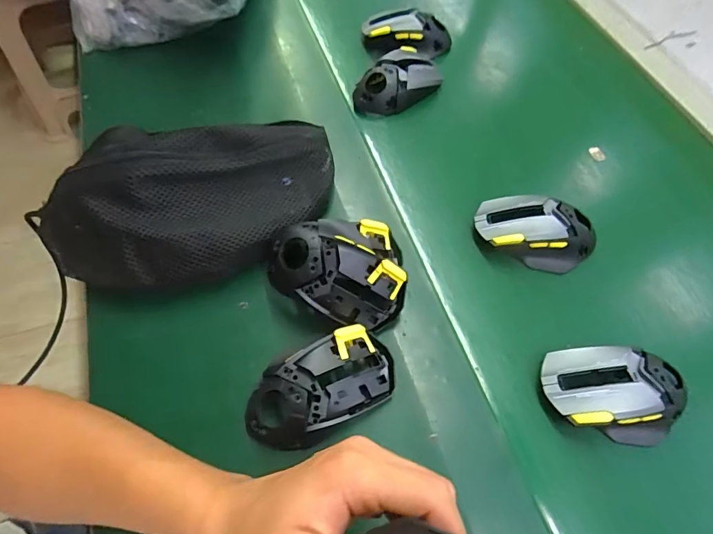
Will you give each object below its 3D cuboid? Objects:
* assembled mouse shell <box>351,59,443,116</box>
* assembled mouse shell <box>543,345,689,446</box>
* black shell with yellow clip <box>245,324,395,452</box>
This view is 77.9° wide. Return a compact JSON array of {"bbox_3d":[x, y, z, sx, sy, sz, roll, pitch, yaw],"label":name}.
[{"bbox_3d":[0.053,-0.217,0.528,0.110,0.039,0.054,-20,61,-14],"label":"assembled mouse shell"},{"bbox_3d":[0.200,0.099,0.348,0.097,0.034,0.067,3,58,-1],"label":"assembled mouse shell"},{"bbox_3d":[-0.027,0.094,0.339,0.117,0.032,0.064,-27,63,-18],"label":"black shell with yellow clip"}]

